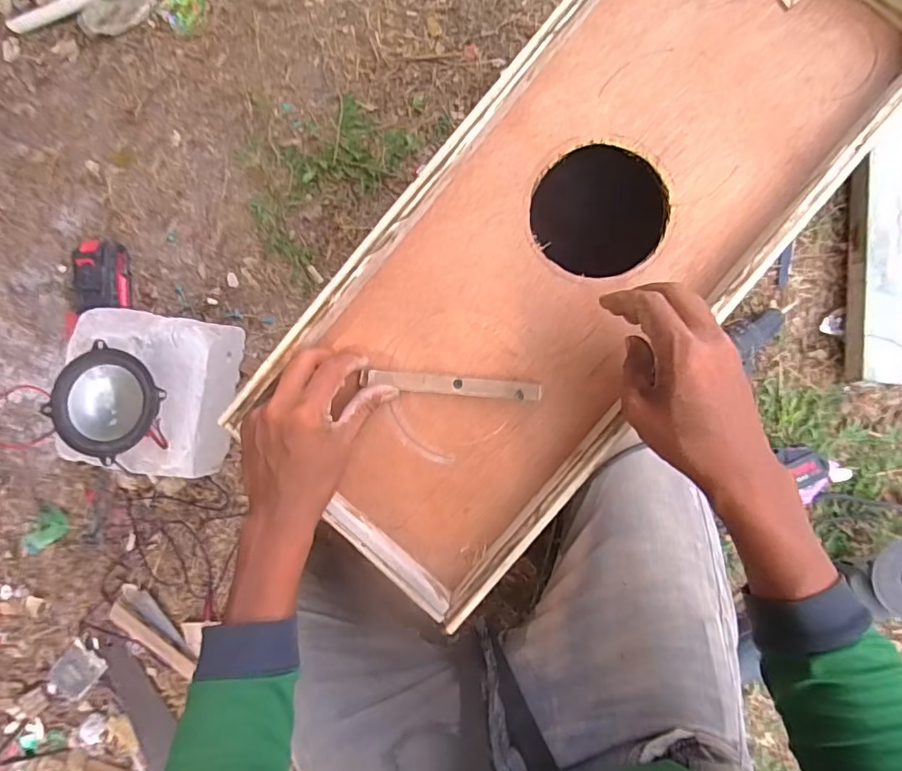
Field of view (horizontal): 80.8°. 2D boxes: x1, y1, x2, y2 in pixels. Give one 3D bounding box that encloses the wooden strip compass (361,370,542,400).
[{"bbox_3d":[-0.001,0.000,0.457,0.154,0.015,0.015,5,90,7],"label":"wooden strip compass"}]

